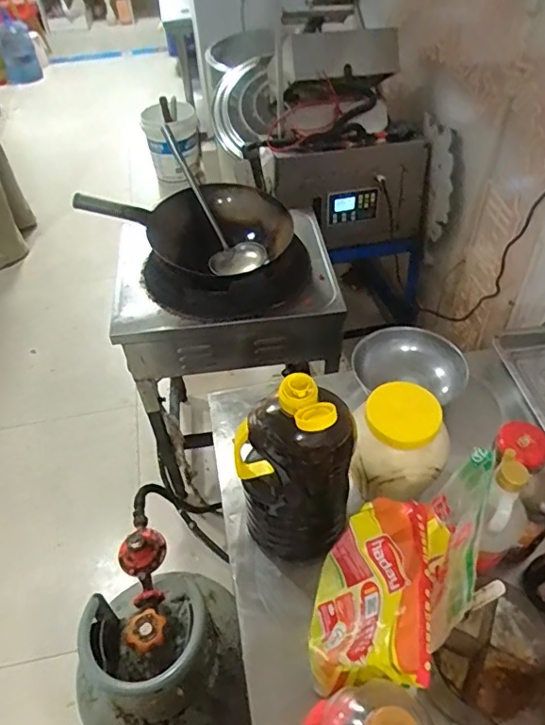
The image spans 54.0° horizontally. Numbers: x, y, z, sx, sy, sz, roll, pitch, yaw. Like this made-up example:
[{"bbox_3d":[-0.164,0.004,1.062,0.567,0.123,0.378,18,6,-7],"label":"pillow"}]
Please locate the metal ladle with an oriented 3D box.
[{"bbox_3d":[-0.152,-0.339,1.092,0.088,0.365,0.120,-34,11,-25],"label":"metal ladle"}]

